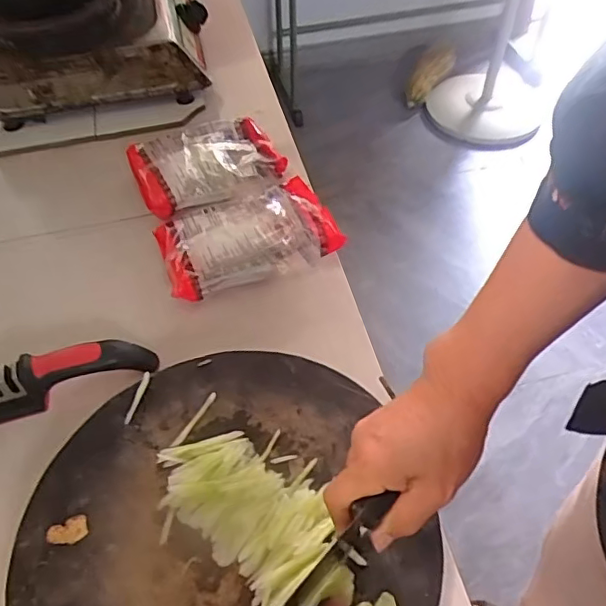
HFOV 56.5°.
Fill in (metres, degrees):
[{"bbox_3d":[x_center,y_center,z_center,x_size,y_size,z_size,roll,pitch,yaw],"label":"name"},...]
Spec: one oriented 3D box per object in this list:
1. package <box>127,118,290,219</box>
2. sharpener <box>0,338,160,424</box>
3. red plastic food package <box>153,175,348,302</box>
[{"bbox_3d":[-0.128,-0.192,0.762,0.192,0.046,0.132,-22,53,-15],"label":"package"},{"bbox_3d":[-0.248,0.073,0.560,0.191,0.051,0.030,-17,52,-11],"label":"sharpener"},{"bbox_3d":[-0.073,-0.088,0.682,0.196,0.050,0.153,-18,52,-12],"label":"red plastic food package"}]

